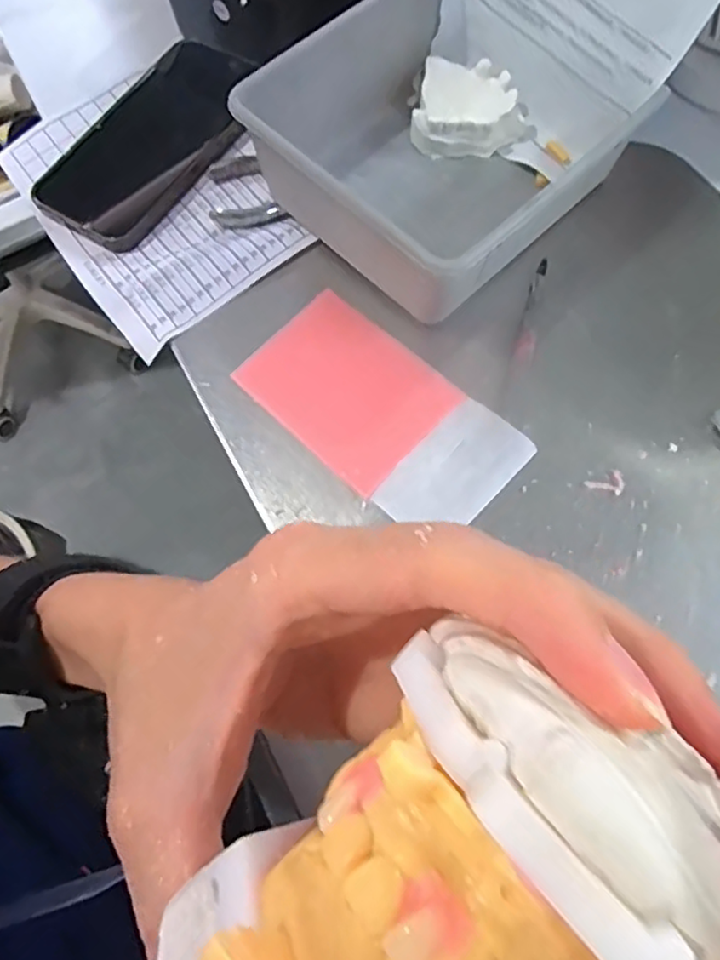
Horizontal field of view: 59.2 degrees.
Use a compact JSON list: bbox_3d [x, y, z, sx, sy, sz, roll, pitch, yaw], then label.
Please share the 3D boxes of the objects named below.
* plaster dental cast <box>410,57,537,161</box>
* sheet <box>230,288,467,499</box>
[{"bbox_3d":[0.069,-0.220,0.377,0.069,0.029,0.055,9,68,6],"label":"plaster dental cast"},{"bbox_3d":[-0.008,-0.049,0.330,0.101,0.004,0.074,42,80,19],"label":"sheet"}]

